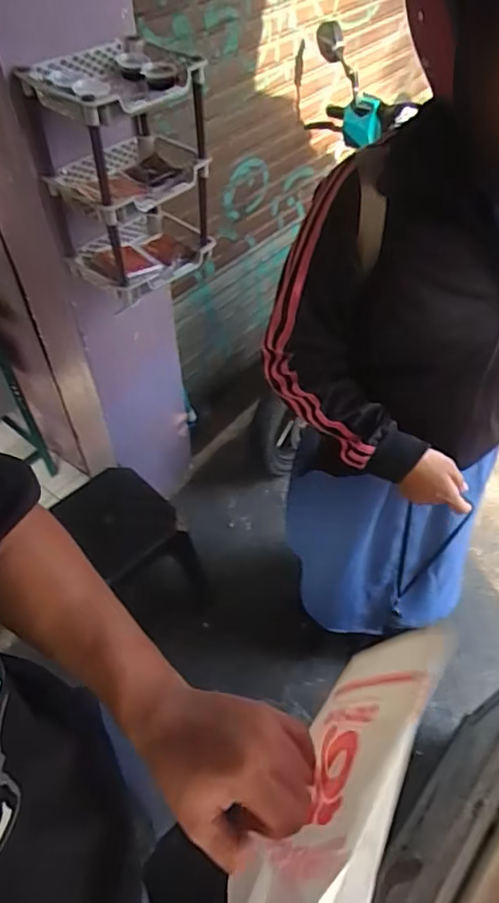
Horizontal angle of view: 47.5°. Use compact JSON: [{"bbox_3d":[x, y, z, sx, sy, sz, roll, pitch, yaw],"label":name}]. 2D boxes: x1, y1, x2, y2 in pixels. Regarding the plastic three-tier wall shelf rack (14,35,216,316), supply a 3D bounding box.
[{"bbox_3d":[-0.193,-0.455,0.954,0.179,0.358,0.234,28,56,22],"label":"plastic three-tier wall shelf rack"}]

